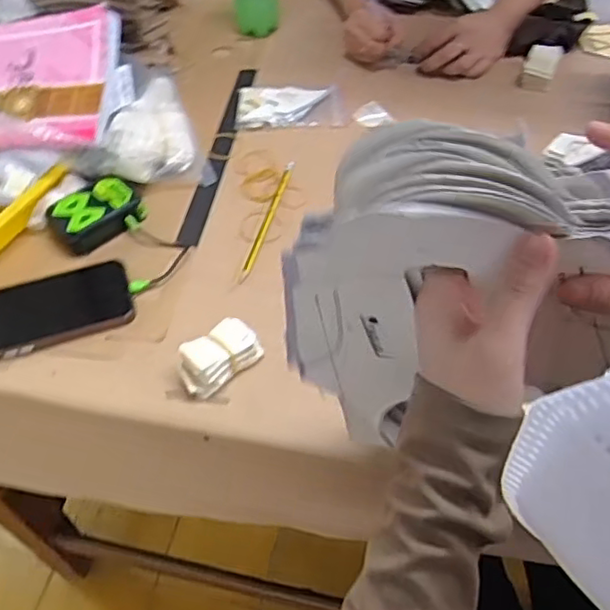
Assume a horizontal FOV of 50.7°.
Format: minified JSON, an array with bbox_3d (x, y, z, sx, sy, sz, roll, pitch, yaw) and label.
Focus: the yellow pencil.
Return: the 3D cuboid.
[{"bbox_3d":[-0.038,-0.093,0.683,0.012,0.014,0.173,11,54,12],"label":"yellow pencil"}]

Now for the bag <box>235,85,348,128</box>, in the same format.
[{"bbox_3d":[-0.018,-0.245,0.794,0.132,0.015,0.065,-2,52,3],"label":"bag"}]

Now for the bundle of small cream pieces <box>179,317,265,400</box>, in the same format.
[{"bbox_3d":[-0.076,0.042,0.558,0.070,0.033,0.040,-36,58,-22],"label":"bundle of small cream pieces"}]

